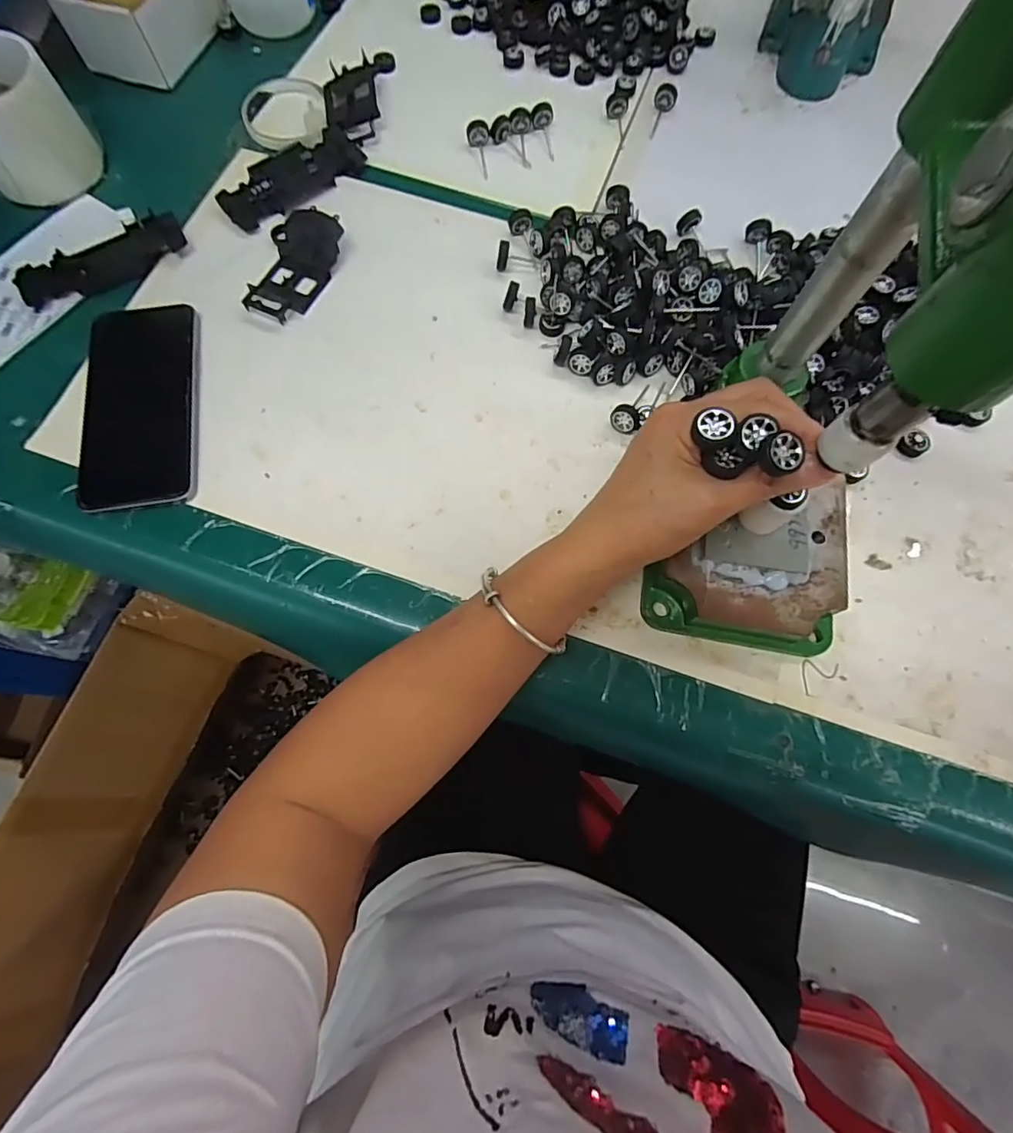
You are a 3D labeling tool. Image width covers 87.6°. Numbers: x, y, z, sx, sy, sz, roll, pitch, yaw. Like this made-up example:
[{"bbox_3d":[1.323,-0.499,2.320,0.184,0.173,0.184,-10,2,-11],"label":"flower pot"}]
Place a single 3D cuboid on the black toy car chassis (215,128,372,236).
[{"bbox_3d":[-0.178,-0.325,0.441,0.125,0.013,0.051,-43,78,-14],"label":"black toy car chassis"}]

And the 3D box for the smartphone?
[{"bbox_3d":[-0.256,-0.114,0.369,0.074,0.012,0.154,-7,72,-4],"label":"smartphone"}]

